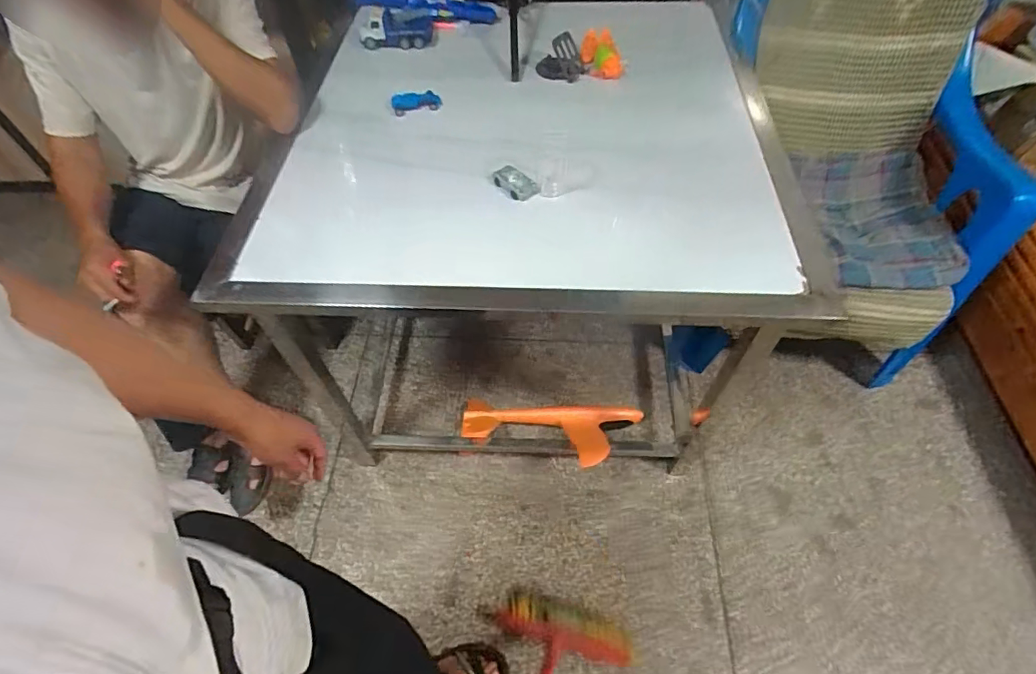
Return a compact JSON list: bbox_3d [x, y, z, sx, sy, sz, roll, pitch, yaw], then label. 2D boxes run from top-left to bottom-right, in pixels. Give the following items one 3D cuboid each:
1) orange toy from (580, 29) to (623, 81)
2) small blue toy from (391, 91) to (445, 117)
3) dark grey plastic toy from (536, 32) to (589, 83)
[{"bbox_3d":[0.168,-0.563,1.038,0.079,0.046,0.112,2,55,3],"label":"orange toy"},{"bbox_3d":[-0.187,-0.431,0.949,0.086,0.030,0.029,-17,56,-11],"label":"small blue toy"},{"bbox_3d":[0.085,-0.531,0.993,0.093,0.073,0.047,7,55,6],"label":"dark grey plastic toy"}]

